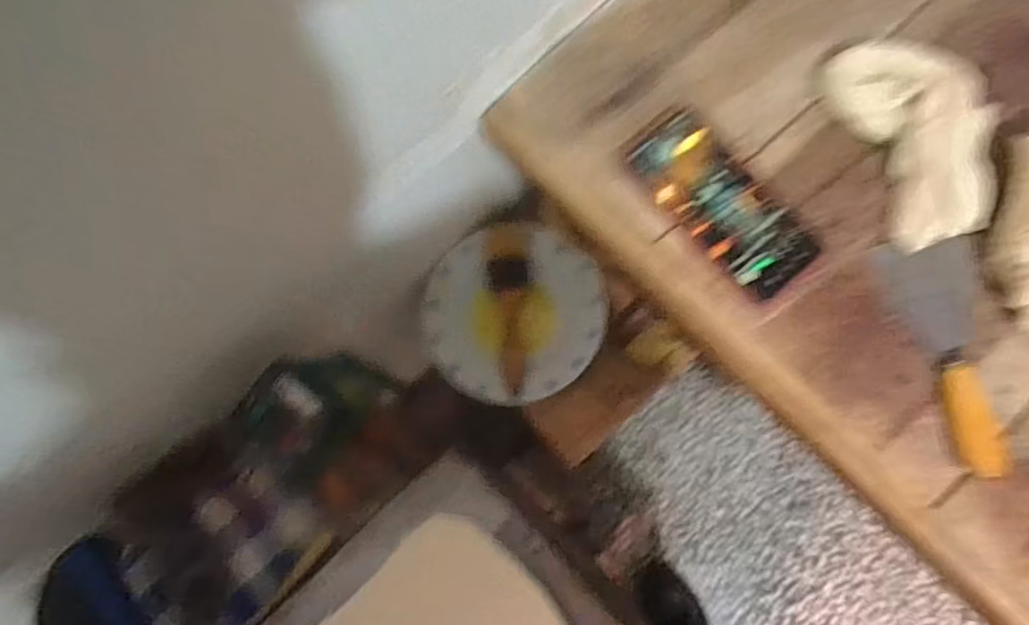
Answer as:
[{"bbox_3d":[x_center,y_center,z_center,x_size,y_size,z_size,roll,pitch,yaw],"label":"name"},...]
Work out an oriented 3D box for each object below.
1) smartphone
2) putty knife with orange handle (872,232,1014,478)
[{"bbox_3d":[0.165,-0.088,0.515,0.067,0.016,0.159,-41,80,-6],"label":"smartphone"},{"bbox_3d":[0.334,0.031,0.491,0.070,0.025,0.177,-8,78,1],"label":"putty knife with orange handle"}]

